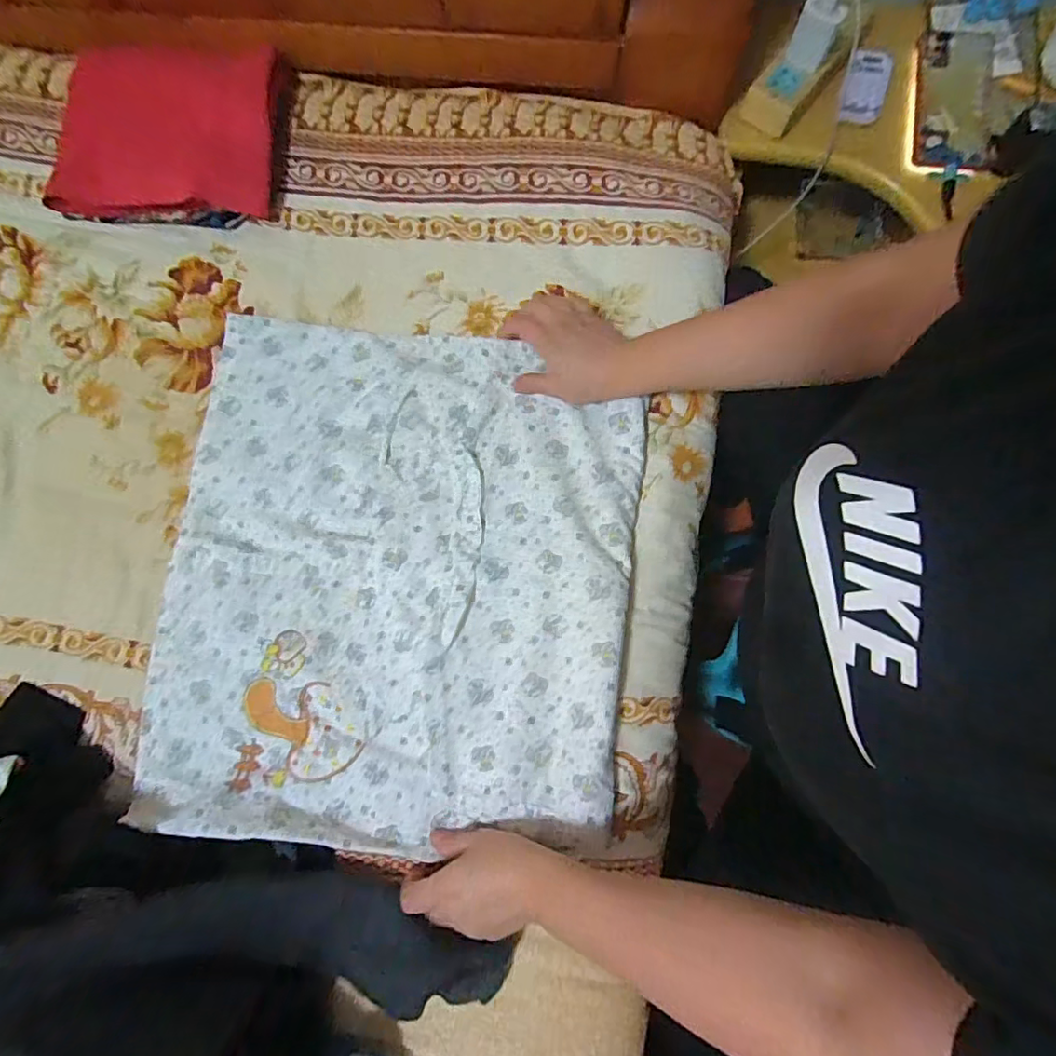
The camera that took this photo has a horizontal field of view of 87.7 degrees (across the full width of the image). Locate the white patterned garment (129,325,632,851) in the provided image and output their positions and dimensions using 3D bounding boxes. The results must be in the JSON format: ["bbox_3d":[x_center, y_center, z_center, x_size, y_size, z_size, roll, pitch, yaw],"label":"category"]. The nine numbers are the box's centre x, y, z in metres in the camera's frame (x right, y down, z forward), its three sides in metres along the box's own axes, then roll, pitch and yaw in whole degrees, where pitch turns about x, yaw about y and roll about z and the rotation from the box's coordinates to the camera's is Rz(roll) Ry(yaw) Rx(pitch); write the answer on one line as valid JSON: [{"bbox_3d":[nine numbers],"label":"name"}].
[{"bbox_3d":[-0.125,0.040,0.514,0.428,0.025,0.468,6,80,7],"label":"white patterned garment"}]

